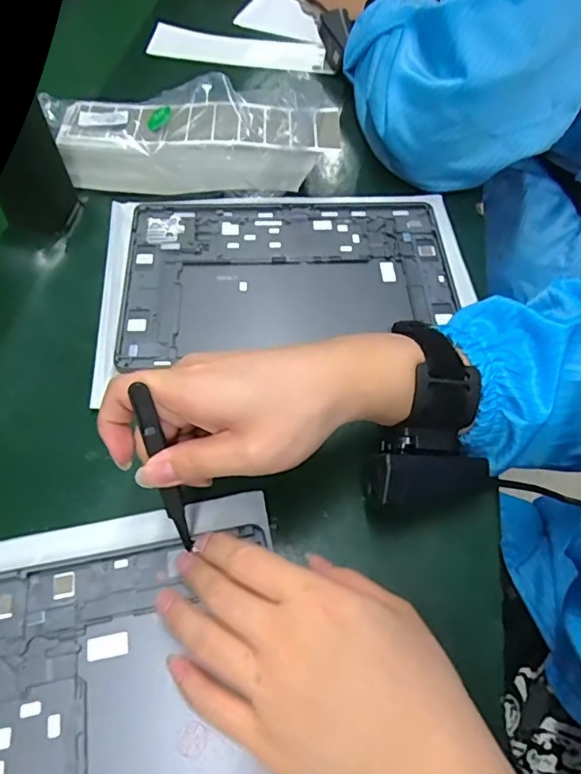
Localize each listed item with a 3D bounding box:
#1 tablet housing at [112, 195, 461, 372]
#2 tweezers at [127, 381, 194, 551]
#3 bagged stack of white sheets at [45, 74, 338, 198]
[{"bbox_3d":[-0.002,-0.096,0.435,0.255,0.007,0.160,-4,58,-5],"label":"tablet housing"},{"bbox_3d":[-0.065,0.046,0.285,0.011,0.100,0.010,-16,32,-13],"label":"tweezers"},{"bbox_3d":[-0.078,-0.221,0.478,0.242,0.059,0.093,0,58,-3],"label":"bagged stack of white sheets"}]

